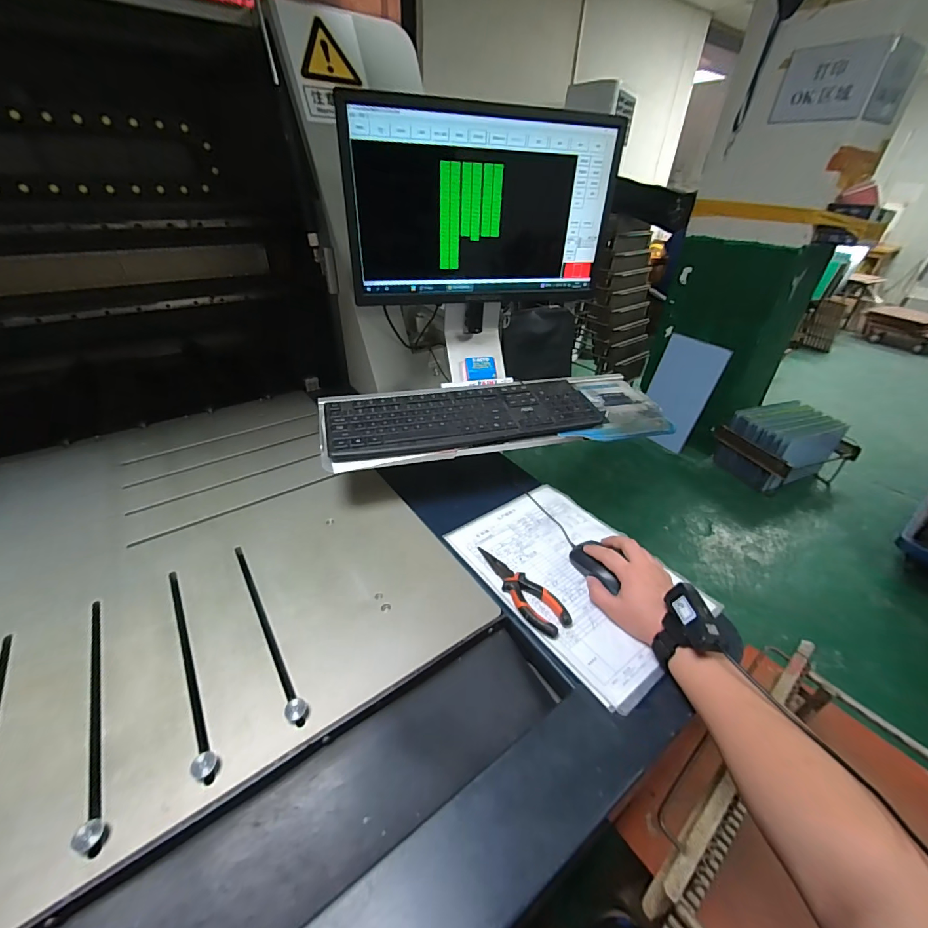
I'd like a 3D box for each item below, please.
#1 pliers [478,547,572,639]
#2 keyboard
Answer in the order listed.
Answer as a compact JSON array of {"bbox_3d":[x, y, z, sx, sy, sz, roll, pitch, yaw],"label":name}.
[{"bbox_3d":[0.073,0.158,0.531,0.047,0.015,0.149,-18,40,-27],"label":"pliers"},{"bbox_3d":[0.014,-0.081,0.675,0.451,0.029,0.137,-9,36,-15],"label":"keyboard"}]

